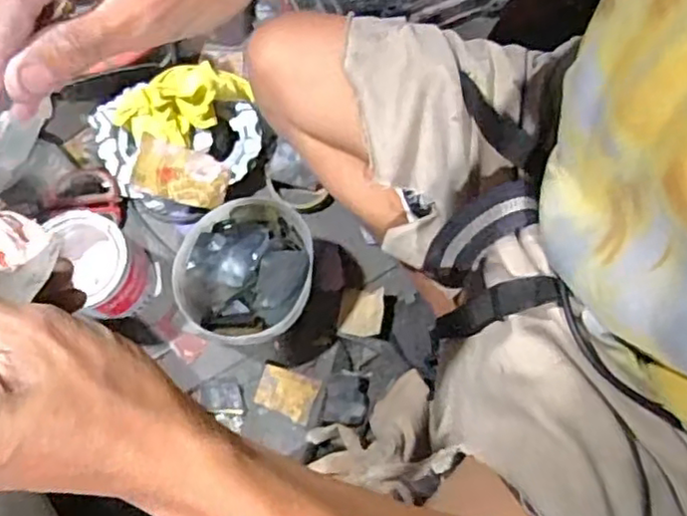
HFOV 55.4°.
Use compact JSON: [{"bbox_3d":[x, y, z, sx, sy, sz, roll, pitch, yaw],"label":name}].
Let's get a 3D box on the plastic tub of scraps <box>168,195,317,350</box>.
[{"bbox_3d":[-0.115,0.018,0.790,0.155,0.078,0.176,23,77,3],"label":"plastic tub of scraps"}]

